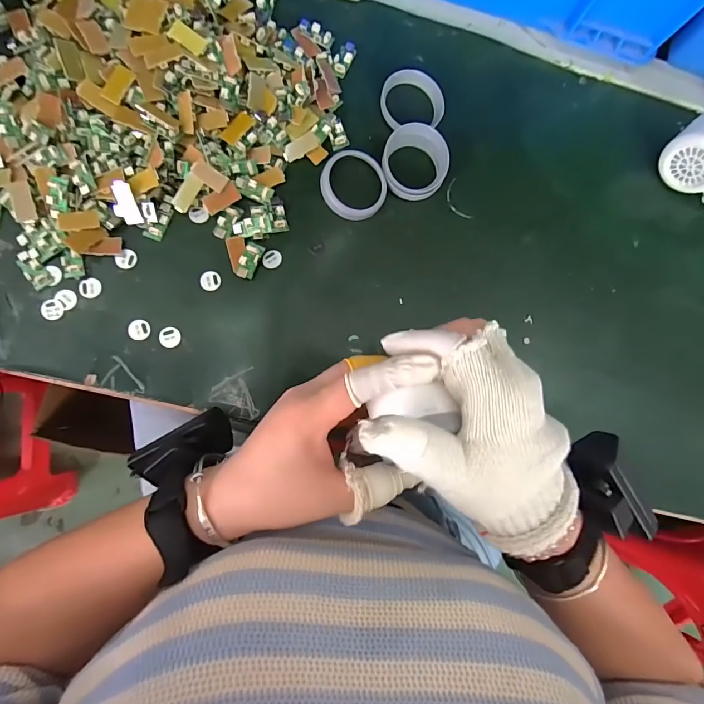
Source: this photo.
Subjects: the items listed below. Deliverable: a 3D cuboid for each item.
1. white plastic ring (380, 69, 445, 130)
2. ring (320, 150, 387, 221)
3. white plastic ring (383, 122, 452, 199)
[{"bbox_3d":[0.055,-0.232,0.363,0.058,0.013,0.053,1,83,-6],"label":"white plastic ring"},{"bbox_3d":[0.002,-0.147,0.346,0.058,0.010,0.059,1,83,-6],"label":"ring"},{"bbox_3d":[0.058,-0.171,0.354,0.058,0.026,0.058,1,83,-6],"label":"white plastic ring"}]

